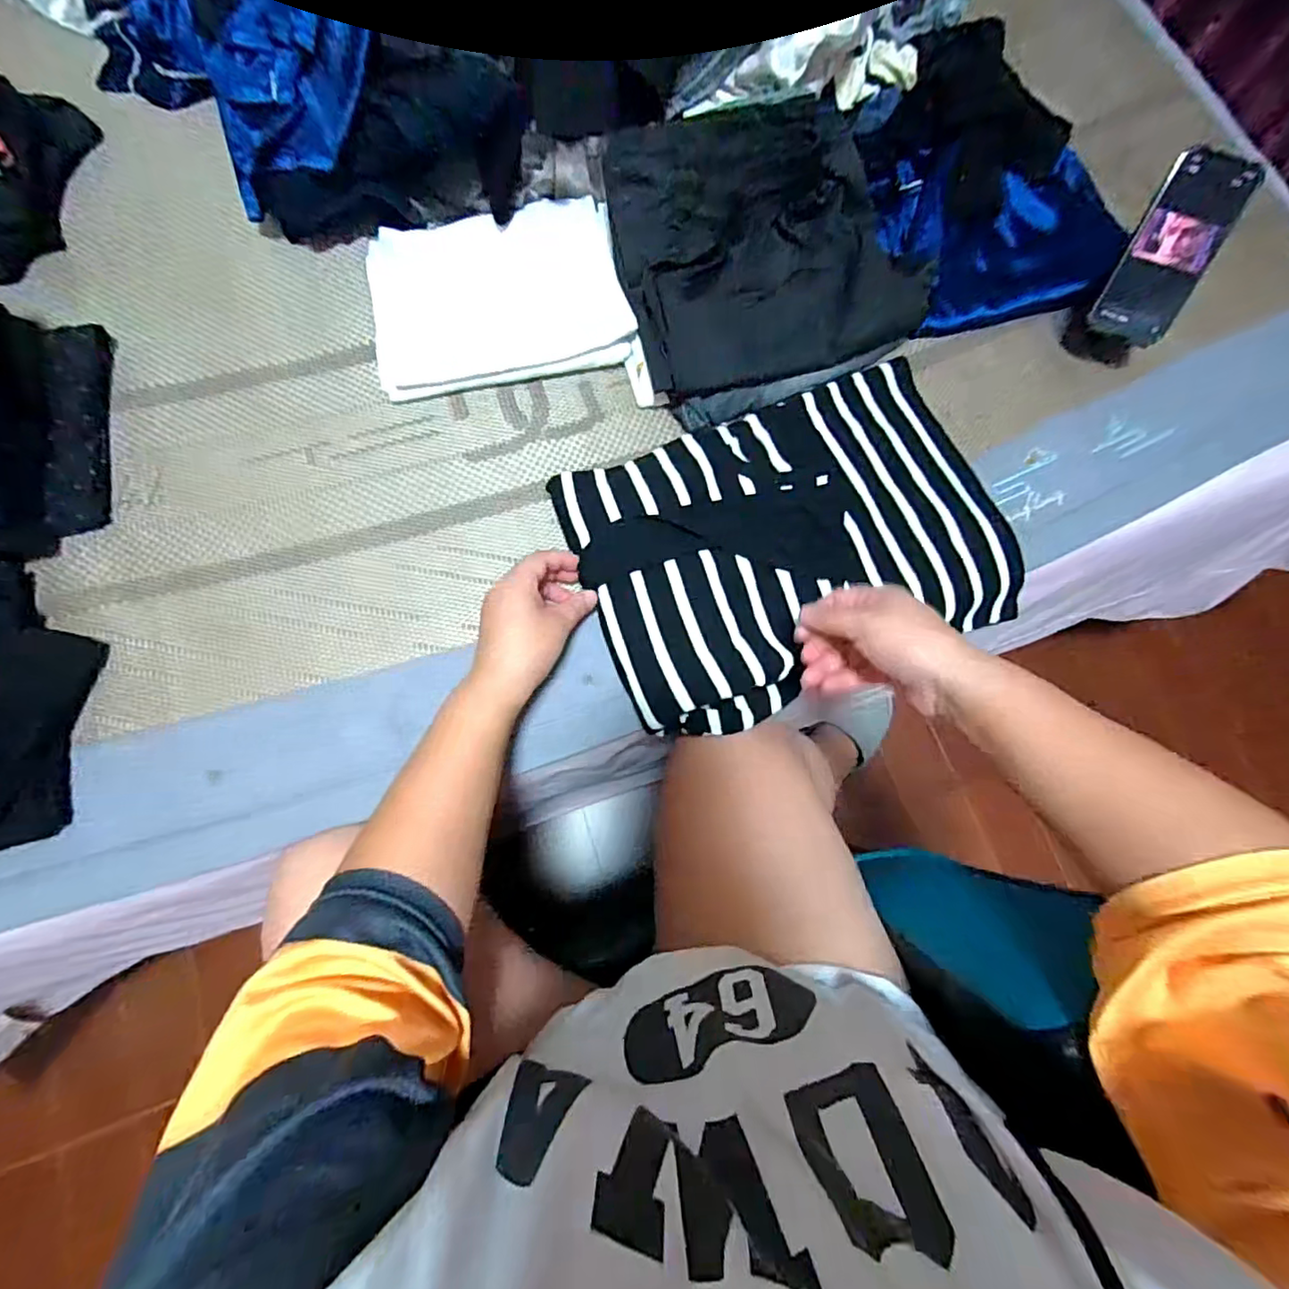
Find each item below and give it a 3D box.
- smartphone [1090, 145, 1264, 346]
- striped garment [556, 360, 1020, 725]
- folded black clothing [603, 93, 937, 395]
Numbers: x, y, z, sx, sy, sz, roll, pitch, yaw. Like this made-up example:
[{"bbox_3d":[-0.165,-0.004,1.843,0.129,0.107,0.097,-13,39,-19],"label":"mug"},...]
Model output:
[{"bbox_3d":[0.494,-0.369,0.553,0.068,0.016,0.148,27,120,15],"label":"smartphone"},{"bbox_3d":[0.136,-0.102,0.541,0.389,0.062,0.268,-23,76,-7],"label":"striped garment"},{"bbox_3d":[0.130,-0.386,0.584,0.308,0.099,0.242,-10,76,-6],"label":"folded black clothing"}]

